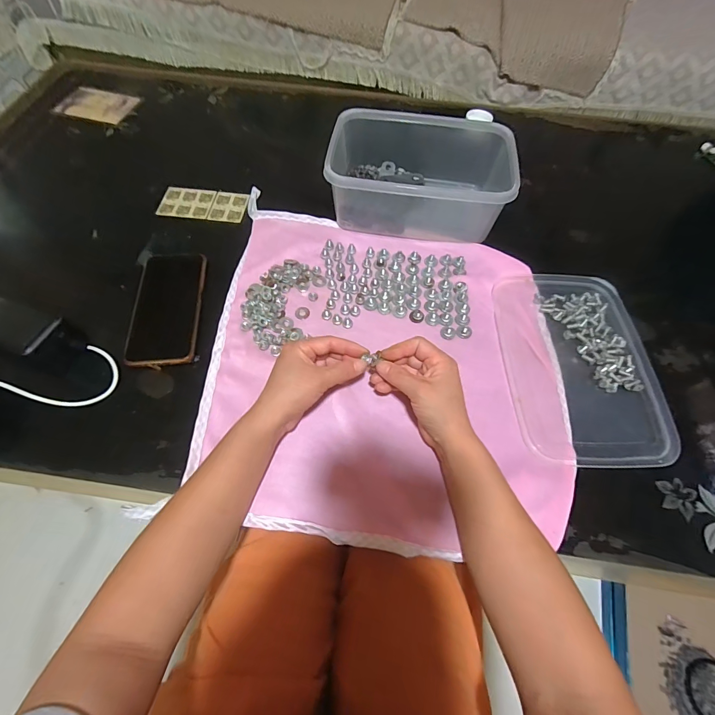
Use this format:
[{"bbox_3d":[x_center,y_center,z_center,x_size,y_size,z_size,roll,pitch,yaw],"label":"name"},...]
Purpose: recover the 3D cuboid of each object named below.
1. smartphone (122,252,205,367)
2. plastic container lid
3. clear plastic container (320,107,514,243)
[{"bbox_3d":[-0.236,-0.064,0.457,0.078,0.011,0.163,-4,63,-2],"label":"smartphone"},{"bbox_3d":[0.261,0.000,0.434,0.163,0.009,0.249,-1,63,0],"label":"plastic container lid"},{"bbox_3d":[0.088,-0.267,0.523,0.245,0.083,0.173,8,64,4],"label":"clear plastic container"}]

